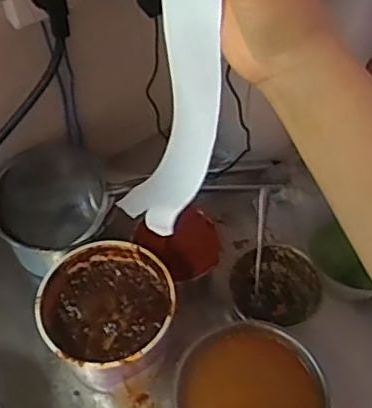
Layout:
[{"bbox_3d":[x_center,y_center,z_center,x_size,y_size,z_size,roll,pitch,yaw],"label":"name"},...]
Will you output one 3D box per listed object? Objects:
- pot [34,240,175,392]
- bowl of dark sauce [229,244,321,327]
[{"bbox_3d":[-0.093,0.143,0.743,0.149,0.130,0.143,-1,56,1],"label":"pot"},{"bbox_3d":[0.118,0.103,0.791,0.112,0.053,0.101,9,56,7],"label":"bowl of dark sauce"}]

